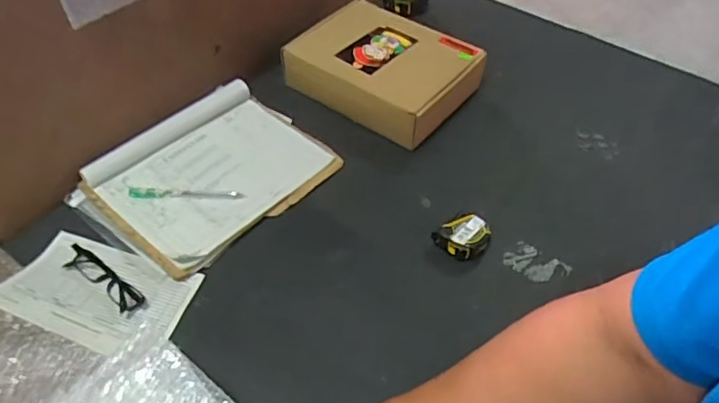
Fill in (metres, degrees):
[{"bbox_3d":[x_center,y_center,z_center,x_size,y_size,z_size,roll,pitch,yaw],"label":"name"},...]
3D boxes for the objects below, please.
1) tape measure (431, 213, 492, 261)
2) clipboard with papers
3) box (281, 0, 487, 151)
[{"bbox_3d":[0.138,0.044,0.736,0.065,0.037,0.063,33,56,25],"label":"tape measure"},{"bbox_3d":[-0.208,-0.047,0.807,0.238,0.027,0.291,36,58,26],"label":"clipboard with papers"},{"bbox_3d":[0.046,-0.216,0.928,0.279,0.080,0.206,32,56,24],"label":"box"}]

